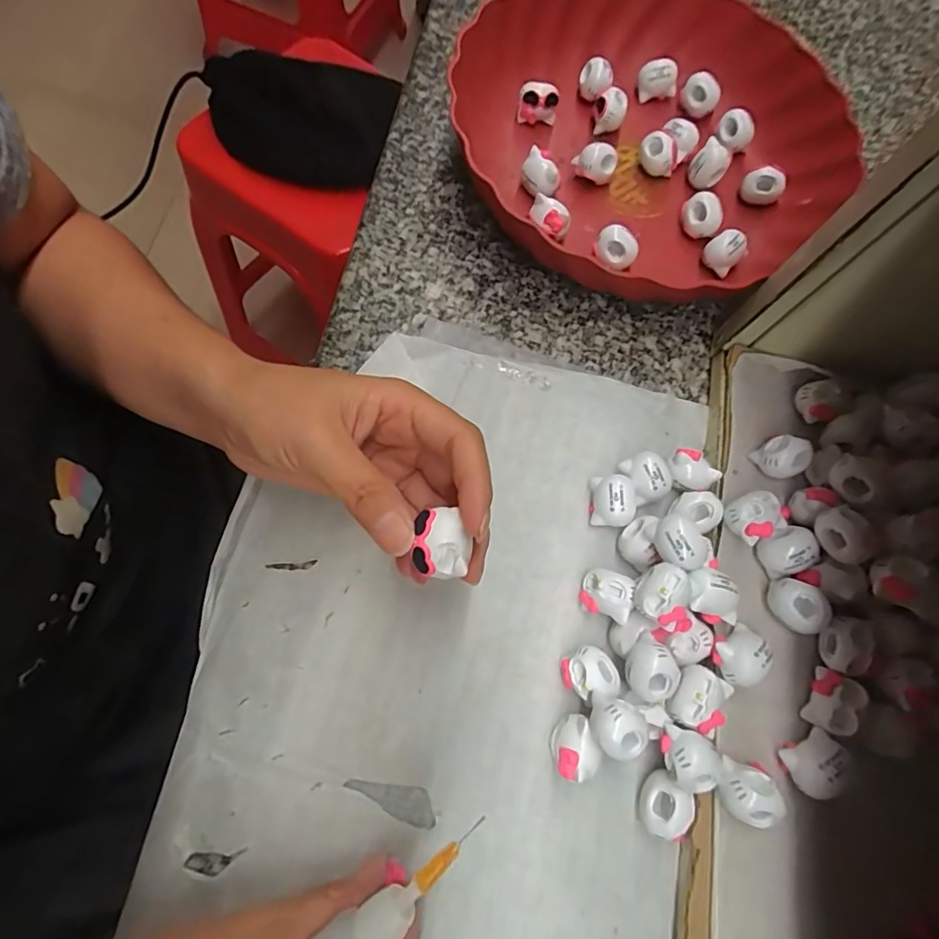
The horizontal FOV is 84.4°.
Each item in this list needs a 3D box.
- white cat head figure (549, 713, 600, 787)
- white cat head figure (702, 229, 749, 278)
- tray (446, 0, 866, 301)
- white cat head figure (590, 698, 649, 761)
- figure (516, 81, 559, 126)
[{"bbox_3d":[0.044,0.119,0.221,0.018,0.016,0.024,-10,74,-10],"label":"white cat head figure"},{"bbox_3d":[0.155,-0.133,0.314,0.017,0.020,0.022,-35,79,-15],"label":"white cat head figure"},{"bbox_3d":[0.112,-0.205,0.316,0.238,0.042,0.244,-17,72,-6],"label":"tray"},{"bbox_3d":[0.060,0.105,0.210,0.023,0.018,0.020,32,72,4],"label":"white cat head figure"},{"bbox_3d":[0.044,-0.238,0.336,0.025,0.018,0.014,9,72,-4],"label":"figure"}]

